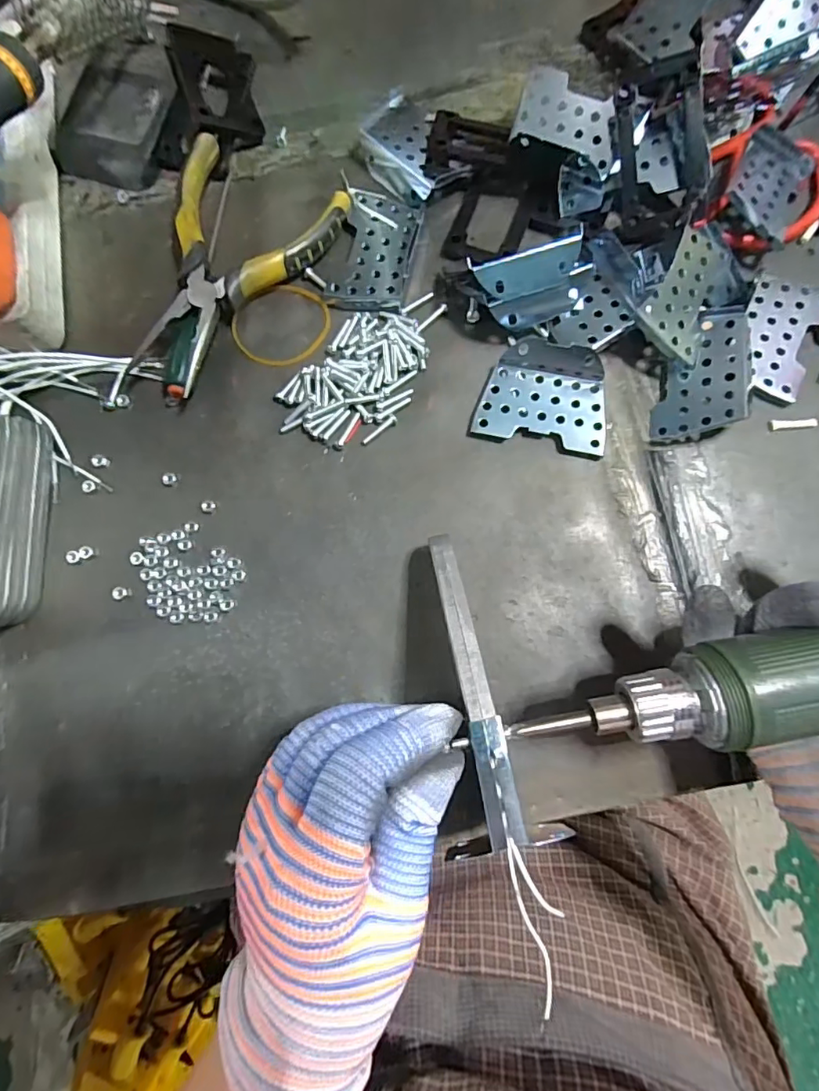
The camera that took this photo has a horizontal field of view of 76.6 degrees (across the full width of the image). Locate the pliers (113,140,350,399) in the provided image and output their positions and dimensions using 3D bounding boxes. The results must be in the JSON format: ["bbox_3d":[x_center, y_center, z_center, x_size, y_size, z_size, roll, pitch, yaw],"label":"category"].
[{"bbox_3d":[-0.101,-0.152,0.296,0.089,0.024,0.148,19,82,5],"label":"pliers"}]

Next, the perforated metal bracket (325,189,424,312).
[{"bbox_3d":[-0.019,-0.171,0.303,0.043,0.008,0.072,14,82,4],"label":"perforated metal bracket"}]

